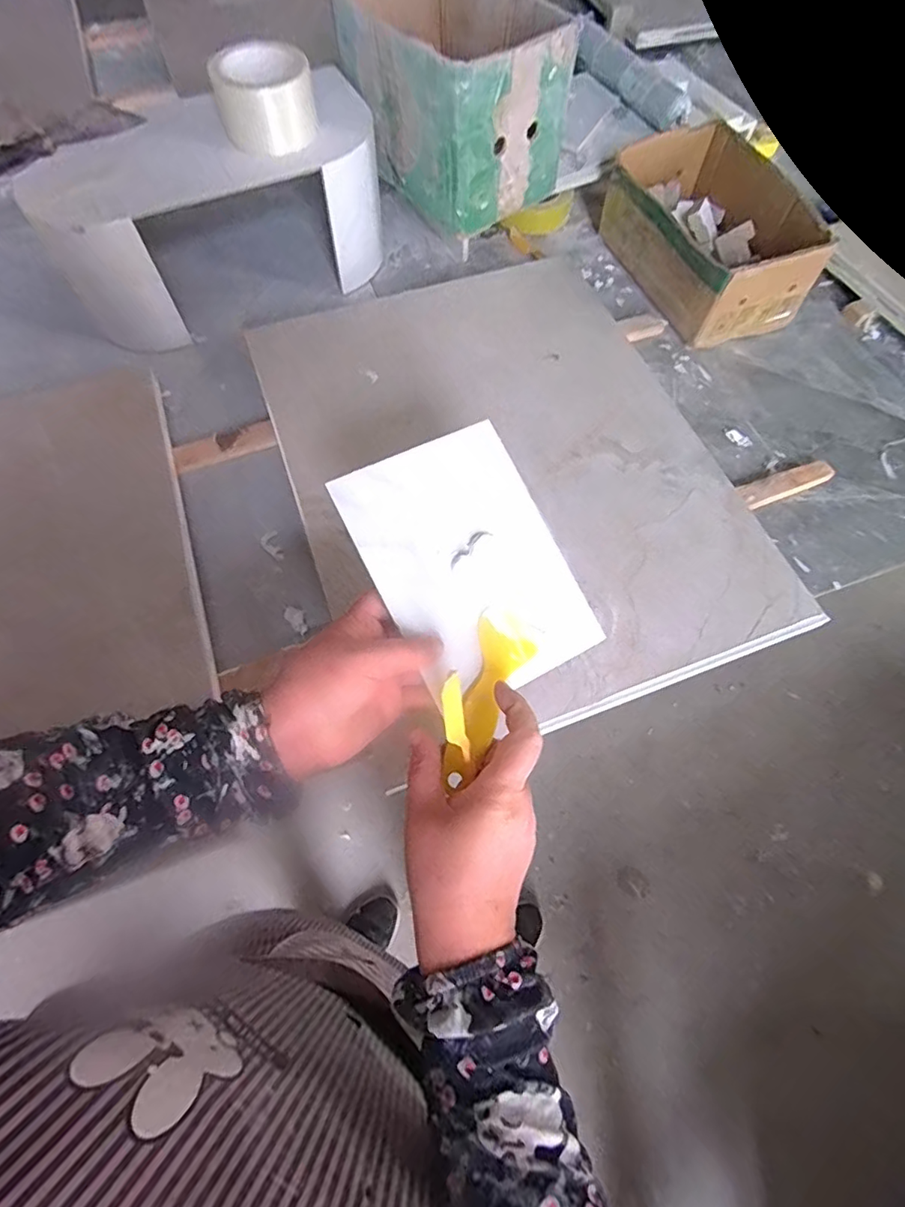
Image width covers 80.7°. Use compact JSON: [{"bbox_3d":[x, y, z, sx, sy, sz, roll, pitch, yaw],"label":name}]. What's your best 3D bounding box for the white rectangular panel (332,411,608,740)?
[{"bbox_3d":[0.013,-0.028,0.383,0.130,0.005,0.186,-27,85,-12],"label":"white rectangular panel"}]

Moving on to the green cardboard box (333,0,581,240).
[{"bbox_3d":[-0.002,-0.636,0.663,0.192,0.161,0.277,-34,71,-14],"label":"green cardboard box"}]

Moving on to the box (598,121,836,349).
[{"bbox_3d":[0.323,-0.474,0.688,0.153,0.108,0.271,-21,68,-10],"label":"box"}]

